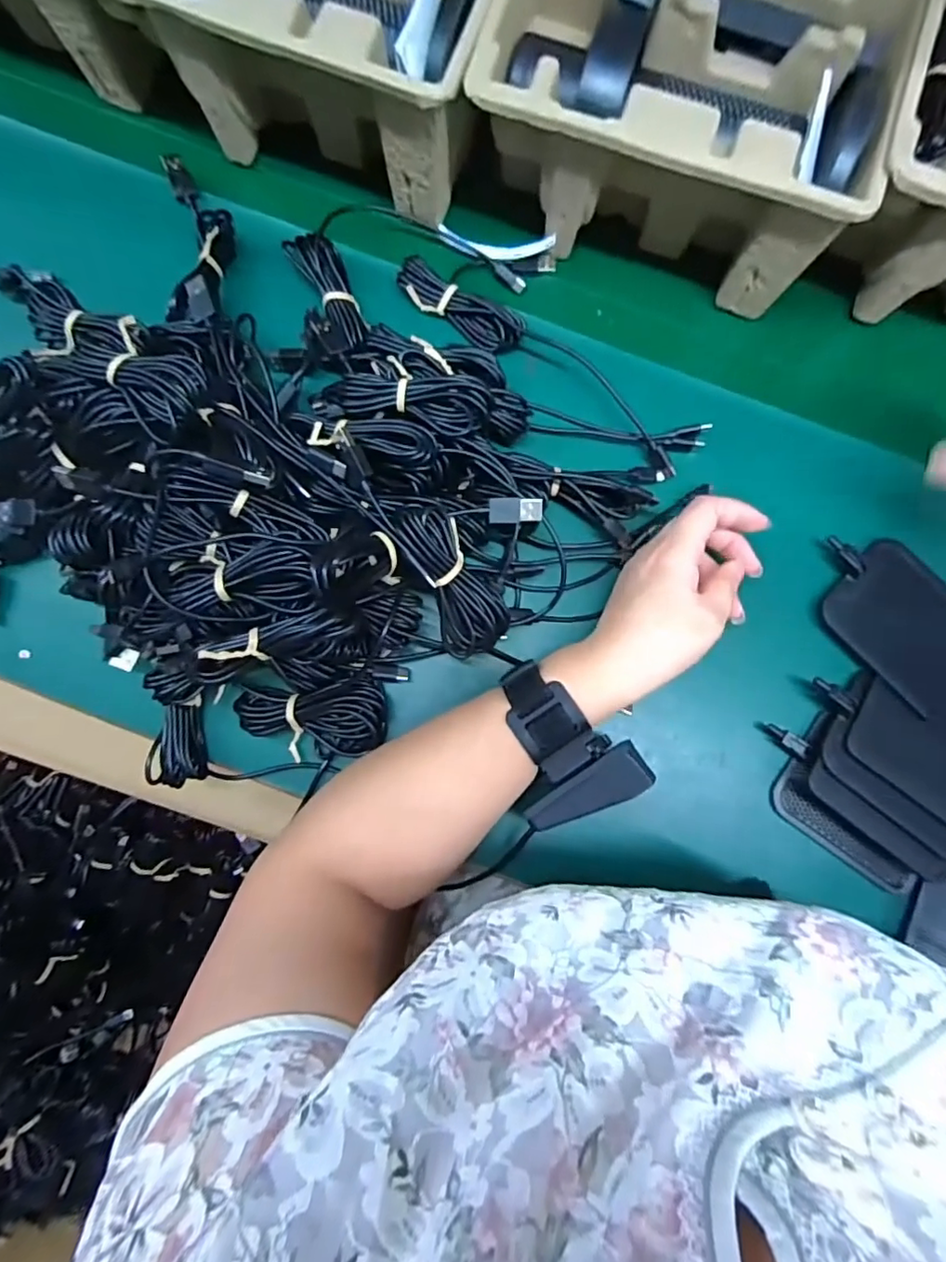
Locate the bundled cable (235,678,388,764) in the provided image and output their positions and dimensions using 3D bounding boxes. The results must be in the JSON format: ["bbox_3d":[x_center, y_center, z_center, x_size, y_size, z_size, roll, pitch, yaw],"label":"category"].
[{"bbox_3d":[-0.095,0.054,0.351,0.086,0.020,0.042,-6,78,0],"label":"bundled cable"}]

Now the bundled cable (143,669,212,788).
[{"bbox_3d":[-0.173,0.056,0.348,0.030,0.023,0.069,-2,98,1],"label":"bundled cable"}]

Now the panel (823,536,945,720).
[{"bbox_3d":[0.271,-0.011,0.377,0.080,0.013,0.118,-42,89,-5],"label":"panel"}]

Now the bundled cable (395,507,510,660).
[{"bbox_3d":[-0.011,-0.027,0.337,0.040,0.028,0.094,-30,112,-5],"label":"bundled cable"}]

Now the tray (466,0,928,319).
[{"bbox_3d":[0.121,-0.303,0.360,0.219,0.110,0.142,16,79,4],"label":"tray"}]

